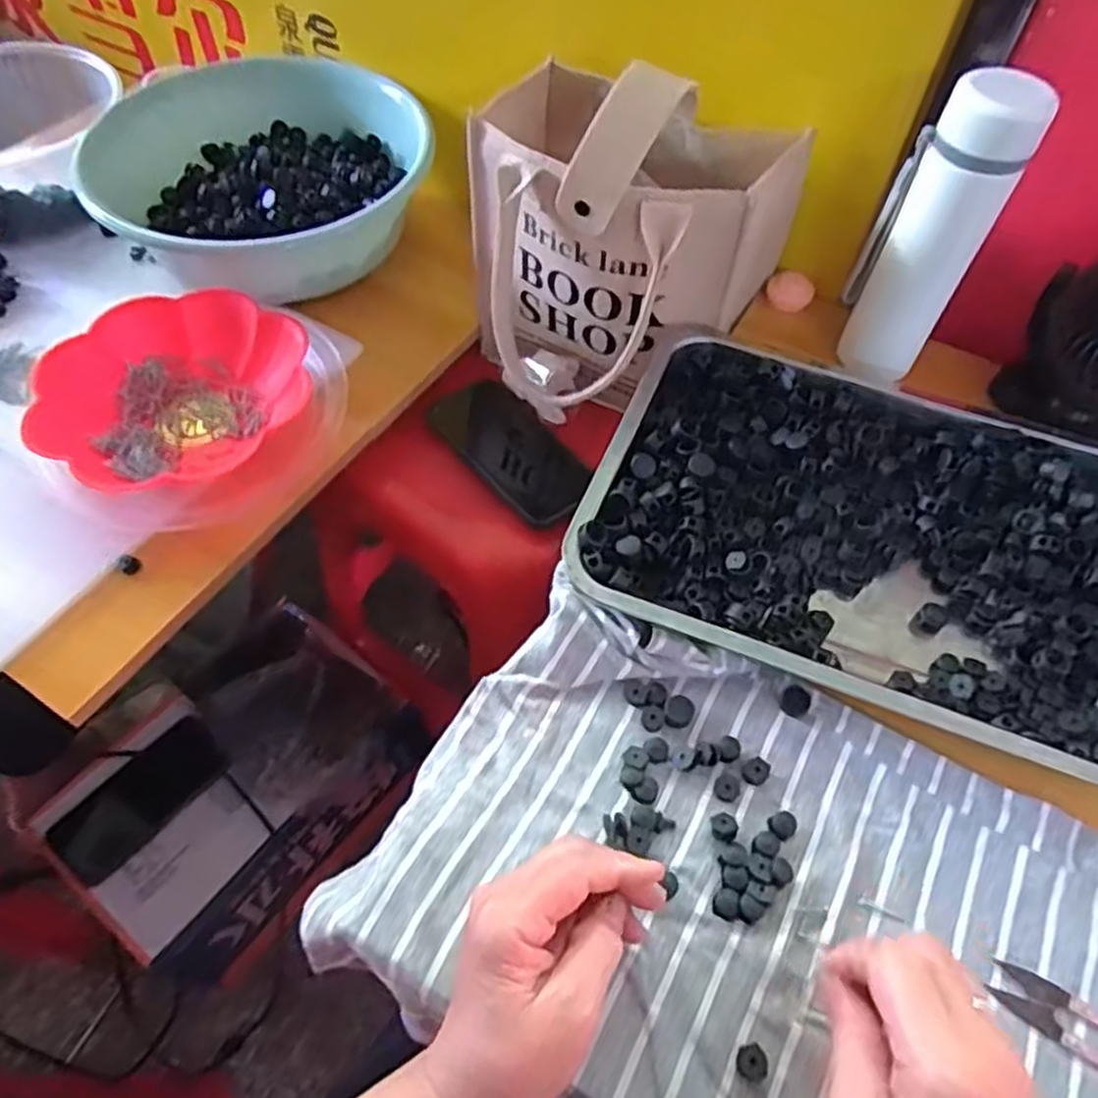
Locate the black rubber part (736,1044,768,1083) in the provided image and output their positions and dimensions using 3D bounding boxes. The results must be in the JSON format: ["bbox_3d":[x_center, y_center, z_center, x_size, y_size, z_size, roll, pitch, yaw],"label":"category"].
[{"bbox_3d":[0.094,0.236,0.348,0.015,0.007,0.014,0,58,0],"label":"black rubber part"}]

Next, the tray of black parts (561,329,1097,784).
[{"bbox_3d":[0.212,-0.030,0.503,0.337,0.038,0.286,20,60,11],"label":"tray of black parts"}]

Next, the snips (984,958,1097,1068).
[{"bbox_3d":[0.262,0.232,0.353,0.101,0.010,0.024,30,62,17],"label":"snips"}]

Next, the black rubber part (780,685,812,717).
[{"bbox_3d":[0.145,0.088,0.443,0.016,0.009,0.018,40,65,22],"label":"black rubber part"}]

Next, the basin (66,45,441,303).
[{"bbox_3d":[-0.260,-0.346,0.707,0.284,0.082,0.251,27,59,15],"label":"basin"}]

